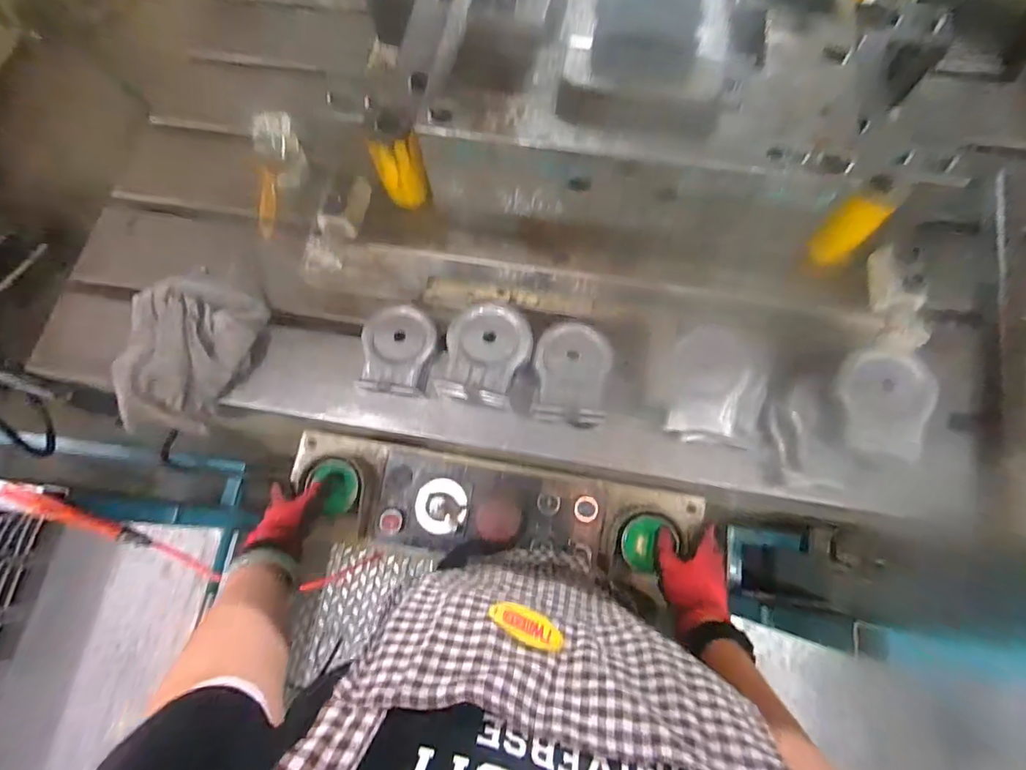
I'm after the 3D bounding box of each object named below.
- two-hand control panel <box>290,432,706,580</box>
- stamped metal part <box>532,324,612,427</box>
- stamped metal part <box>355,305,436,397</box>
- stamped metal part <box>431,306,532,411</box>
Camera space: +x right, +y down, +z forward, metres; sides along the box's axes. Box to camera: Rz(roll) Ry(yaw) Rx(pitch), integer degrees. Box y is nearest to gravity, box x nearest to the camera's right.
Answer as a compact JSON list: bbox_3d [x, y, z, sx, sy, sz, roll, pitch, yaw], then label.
[{"bbox_3d":[-0.030,0.158,0.646,0.519,0.058,0.125,7,71,4],"label":"two-hand control panel"},{"bbox_3d":[0.074,-0.015,0.626,0.095,0.046,0.127,8,71,4],"label":"stamped metal part"},{"bbox_3d":[-0.147,-0.043,0.632,0.089,0.030,0.108,4,71,3],"label":"stamped metal part"},{"bbox_3d":[-0.033,-0.035,0.604,0.098,0.058,0.118,17,72,8],"label":"stamped metal part"}]

